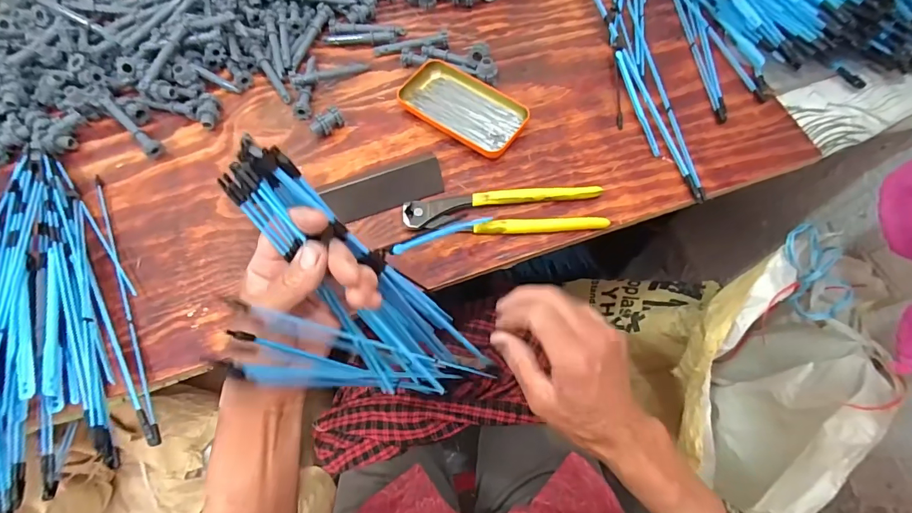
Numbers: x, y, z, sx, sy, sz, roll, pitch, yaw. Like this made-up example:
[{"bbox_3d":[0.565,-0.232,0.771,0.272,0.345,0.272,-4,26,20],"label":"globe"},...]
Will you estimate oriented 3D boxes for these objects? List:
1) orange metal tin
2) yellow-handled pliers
[{"bbox_3d":[0.008,-0.172,0.489,0.146,0.017,0.078,34,72,16],"label":"orange metal tin"},{"bbox_3d":[0.050,-0.044,0.432,0.200,0.017,0.048,-5,66,1],"label":"yellow-handled pliers"}]

